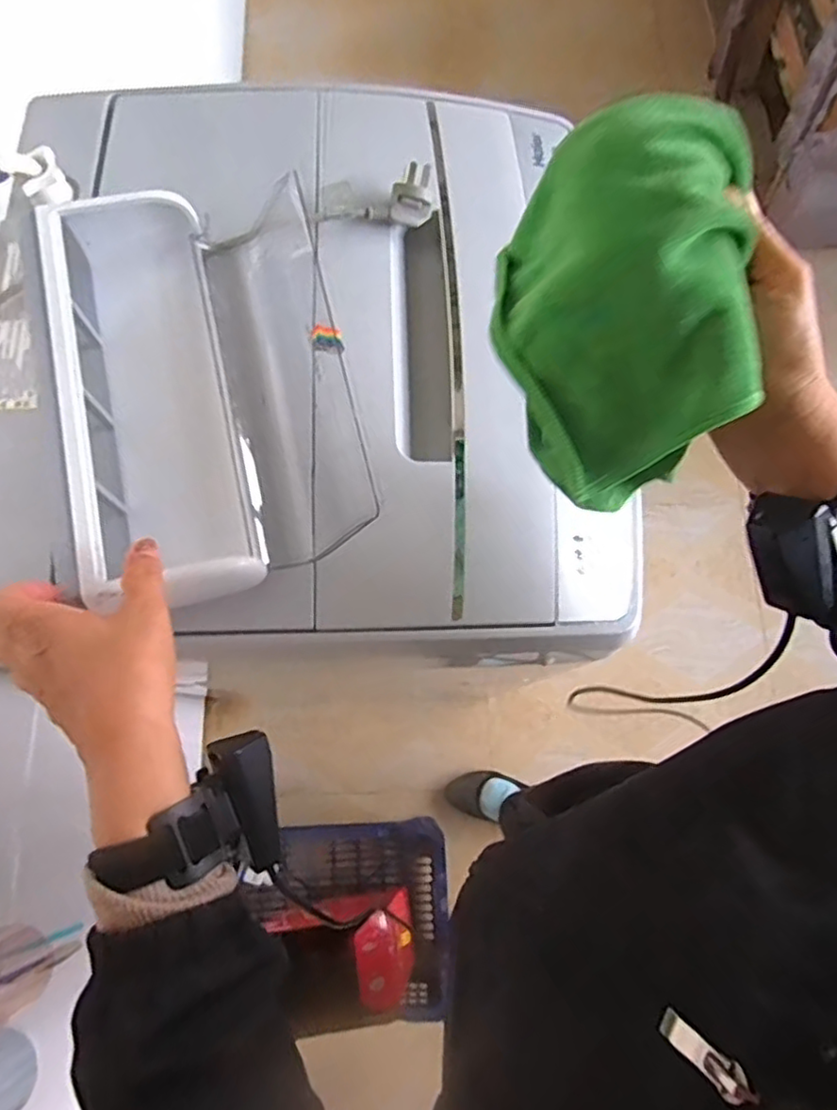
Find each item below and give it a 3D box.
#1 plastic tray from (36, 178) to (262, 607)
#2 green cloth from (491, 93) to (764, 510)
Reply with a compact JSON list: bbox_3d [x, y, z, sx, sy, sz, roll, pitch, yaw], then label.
[{"bbox_3d":[-0.193,-0.123,0.456,0.107,0.068,0.324,-16,74,-3],"label":"plastic tray"},{"bbox_3d":[0.104,-0.127,0.326,0.115,0.094,0.173,1,75,1],"label":"green cloth"}]

